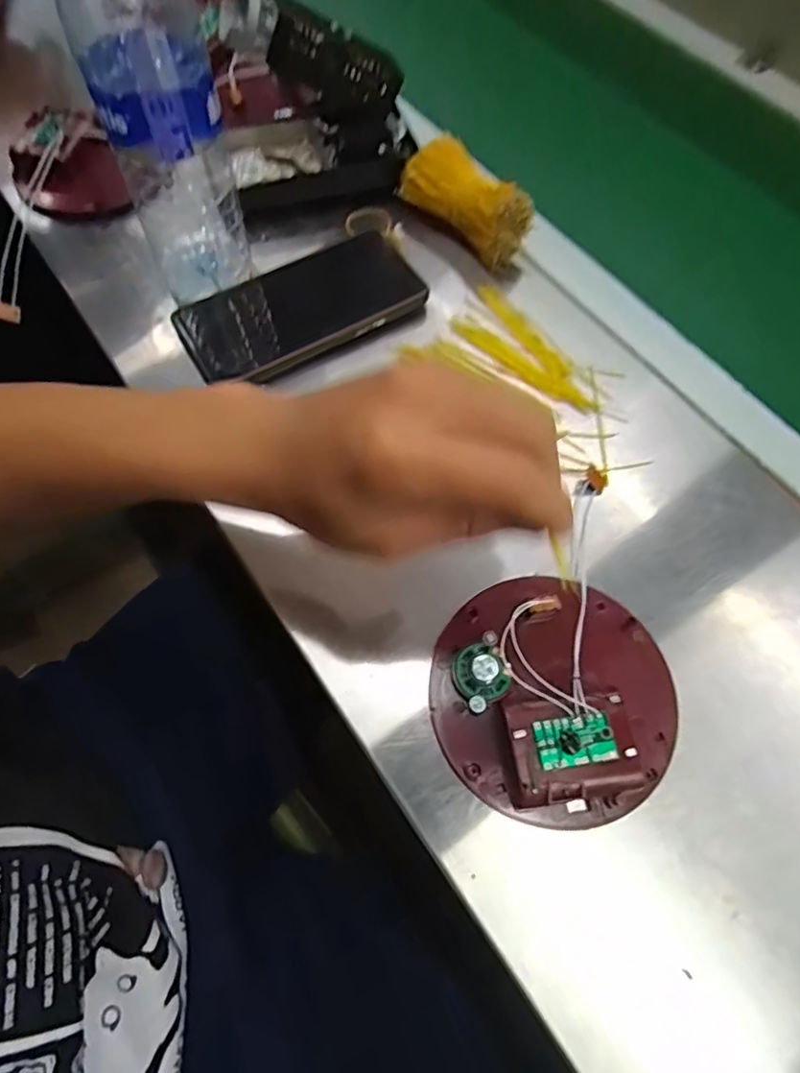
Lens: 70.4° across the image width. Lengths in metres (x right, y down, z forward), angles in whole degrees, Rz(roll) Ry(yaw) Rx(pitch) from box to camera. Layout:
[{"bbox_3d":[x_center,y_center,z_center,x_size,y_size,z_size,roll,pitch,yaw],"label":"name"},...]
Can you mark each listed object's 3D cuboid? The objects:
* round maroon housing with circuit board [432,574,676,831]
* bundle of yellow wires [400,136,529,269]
[{"bbox_3d":[0.077,0.076,0.280,0.119,0.025,0.115,1,64,-2],"label":"round maroon housing with circuit board"},{"bbox_3d":[0.045,-0.242,0.408,0.097,0.051,0.035,41,69,16],"label":"bundle of yellow wires"}]

